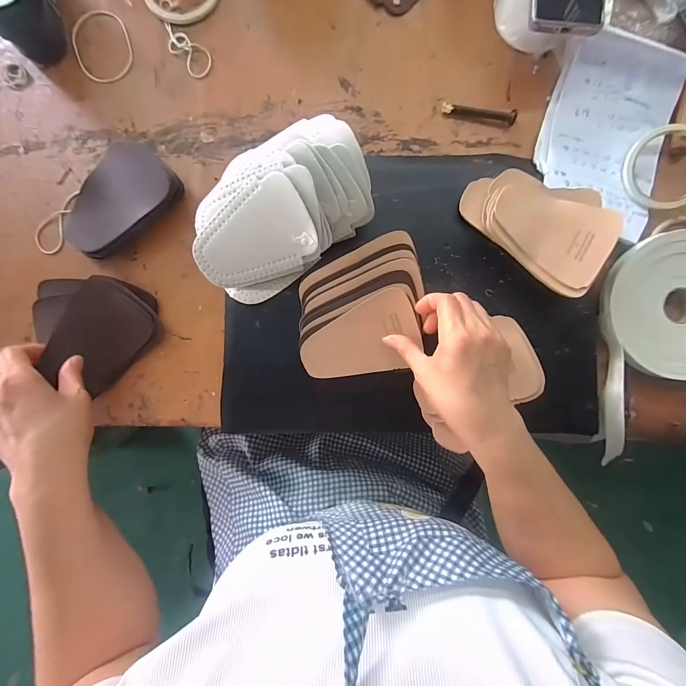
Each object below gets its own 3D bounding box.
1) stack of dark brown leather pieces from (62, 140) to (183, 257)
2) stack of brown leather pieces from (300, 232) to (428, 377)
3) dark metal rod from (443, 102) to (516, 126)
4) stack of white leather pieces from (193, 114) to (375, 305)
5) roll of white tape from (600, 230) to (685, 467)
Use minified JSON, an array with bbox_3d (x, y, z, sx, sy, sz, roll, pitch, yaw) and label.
[{"bbox_3d":[-0.256,-0.159,0.382,0.140,0.038,0.075,-40,88,-2],"label":"stack of dark brown leather pieces"},{"bbox_3d":[0.018,-0.036,0.356,0.127,0.023,0.136,-7,87,2],"label":"stack of brown leather pieces"},{"bbox_3d":[0.163,-0.278,0.402,0.086,0.012,0.018,11,87,1],"label":"dark metal rod"},{"bbox_3d":[-0.069,-0.142,0.353,0.201,0.079,0.138,-40,88,-2],"label":"stack of white leather pieces"},{"bbox_3d":[0.375,0.008,0.375,0.164,0.033,0.255,-1,87,0],"label":"roll of white tape"}]

